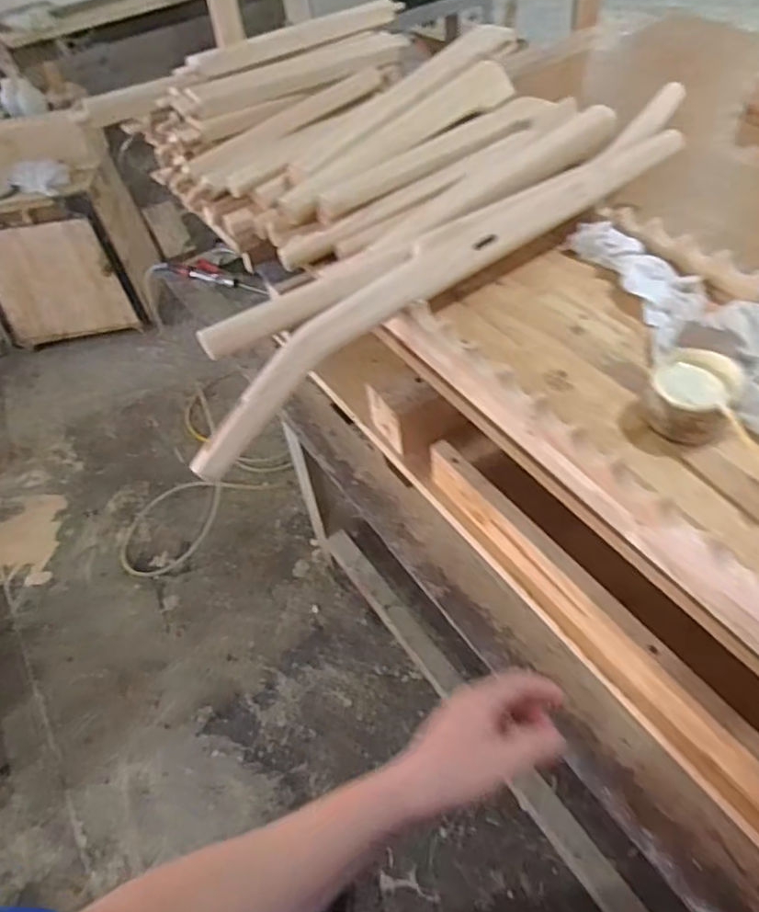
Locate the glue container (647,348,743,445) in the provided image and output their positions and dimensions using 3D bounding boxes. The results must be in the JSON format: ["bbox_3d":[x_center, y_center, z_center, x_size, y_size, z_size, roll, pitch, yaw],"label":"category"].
[{"bbox_3d":[0.300,-0.056,0.611,0.081,0.065,0.070,26,57,27],"label":"glue container"}]

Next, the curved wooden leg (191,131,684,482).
[{"bbox_3d":[0.095,-0.218,0.774,0.752,0.130,0.064,-32,53,-19],"label":"curved wooden leg"}]

